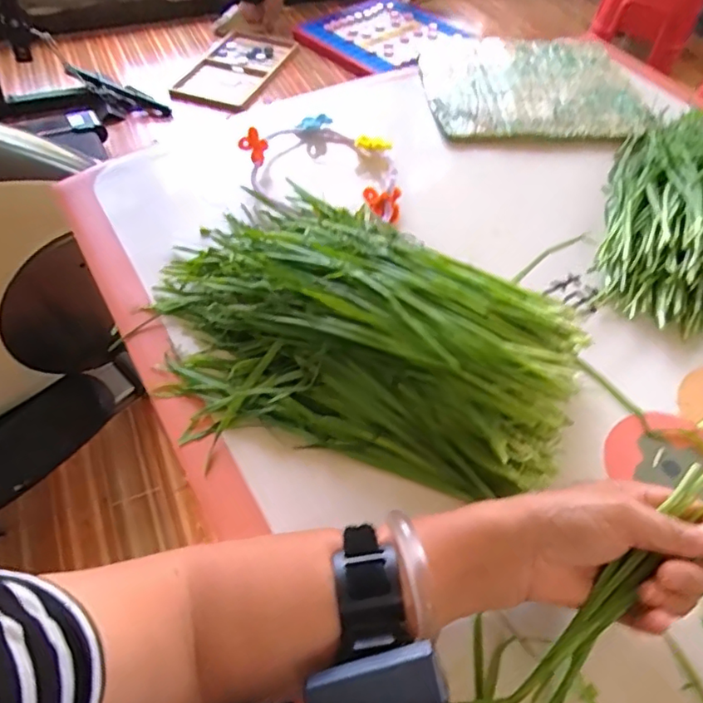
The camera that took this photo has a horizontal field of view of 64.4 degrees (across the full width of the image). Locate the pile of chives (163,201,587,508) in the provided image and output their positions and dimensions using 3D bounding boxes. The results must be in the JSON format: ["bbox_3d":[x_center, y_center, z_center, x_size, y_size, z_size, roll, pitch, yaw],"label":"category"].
[{"bbox_3d":[-0.018,-0.016,0.425,0.214,0.088,0.348,-32,61,-25],"label":"pile of chives"}]

